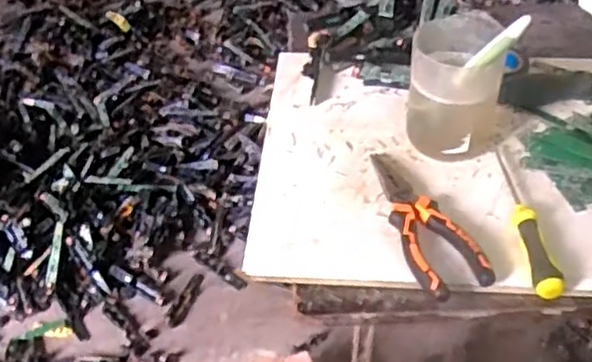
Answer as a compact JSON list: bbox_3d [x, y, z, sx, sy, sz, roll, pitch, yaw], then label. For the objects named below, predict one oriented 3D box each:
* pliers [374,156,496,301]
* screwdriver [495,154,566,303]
[{"bbox_3d":[0.099,0.026,0.542,0.053,0.023,0.151,-11,44,-11],"label":"pliers"},{"bbox_3d":[0.182,0.026,0.542,0.020,0.024,0.153,1,43,2],"label":"screwdriver"}]

